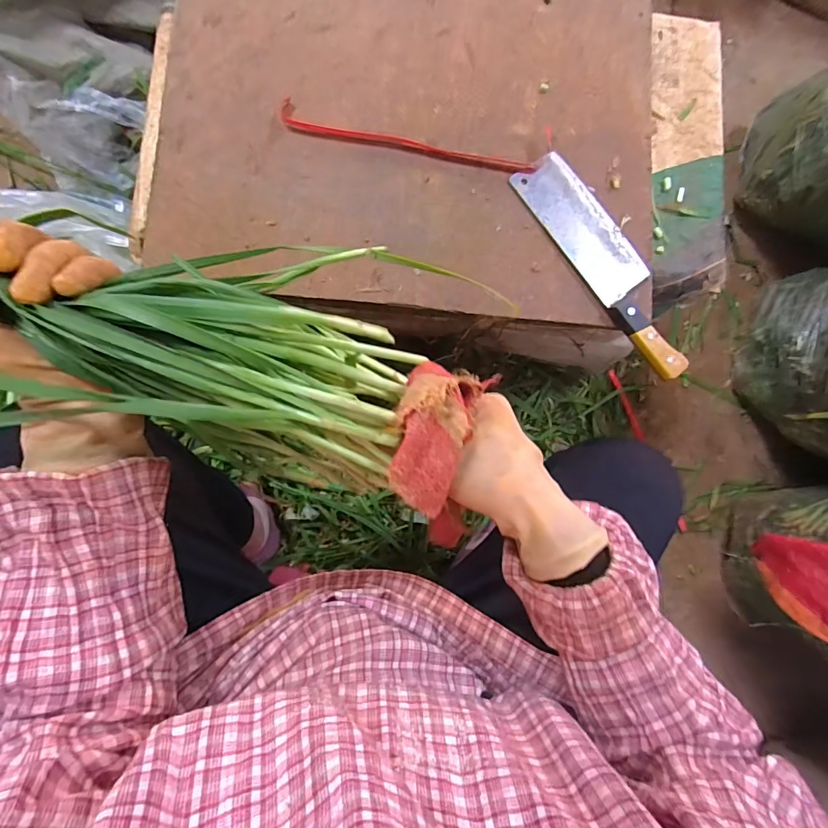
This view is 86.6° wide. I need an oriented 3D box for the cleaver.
[{"bbox_3d":[0.209,-0.161,0.466,0.071,0.021,0.263,-34,89,-9],"label":"cleaver"}]

